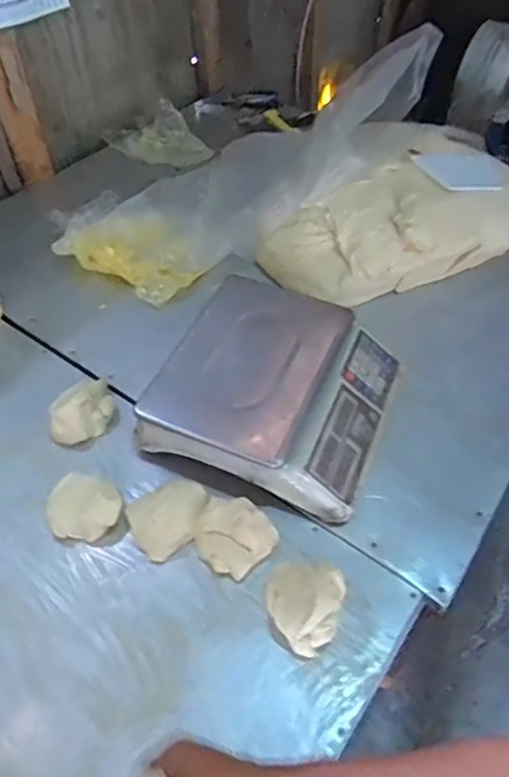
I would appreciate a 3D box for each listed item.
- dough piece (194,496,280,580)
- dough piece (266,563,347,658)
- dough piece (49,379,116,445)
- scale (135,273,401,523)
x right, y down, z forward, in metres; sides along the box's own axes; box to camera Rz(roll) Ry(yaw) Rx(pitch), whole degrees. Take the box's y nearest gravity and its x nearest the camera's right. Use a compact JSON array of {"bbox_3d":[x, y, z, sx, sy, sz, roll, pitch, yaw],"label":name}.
[{"bbox_3d":[-0.030,0.193,0.754,0.104,0.048,0.088,34,58,26],"label":"dough piece"},{"bbox_3d":[0.061,0.258,0.695,0.089,0.046,0.112,15,52,14],"label":"dough piece"},{"bbox_3d":[-0.268,0.037,0.878,0.103,0.056,0.092,-17,51,-13],"label":"dough piece"},{"bbox_3d":[0.039,0.000,0.868,0.314,0.126,0.315,18,52,16],"label":"scale"}]

